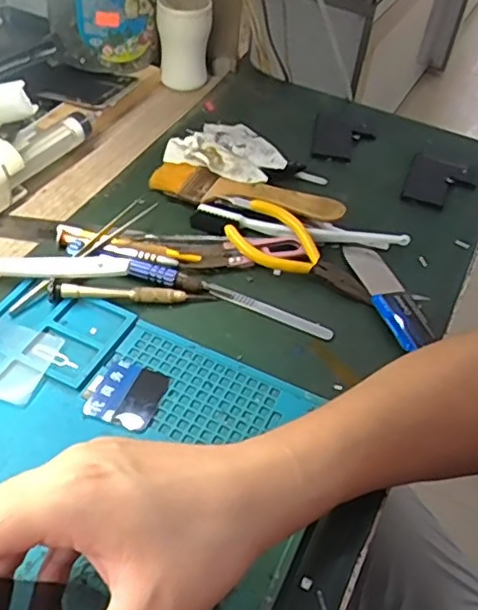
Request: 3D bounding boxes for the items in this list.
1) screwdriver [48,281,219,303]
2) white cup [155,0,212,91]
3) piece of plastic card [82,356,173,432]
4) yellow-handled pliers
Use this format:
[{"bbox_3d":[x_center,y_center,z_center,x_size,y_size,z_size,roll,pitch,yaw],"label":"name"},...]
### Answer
[{"bbox_3d":[-0.074,-0.010,0.430,0.114,0.014,0.011,-2,48,-7],"label":"screwdriver"},{"bbox_3d":[-0.055,-0.267,0.617,0.053,0.081,0.043,-2,48,-7],"label":"white cup"},{"bbox_3d":[-0.068,0.054,0.379,0.040,0.005,0.045,17,49,11],"label":"piece of plastic card"},{"bbox_3d":[0.047,-0.037,0.460,0.117,0.022,0.049,32,53,22],"label":"yellow-handled pliers"}]

